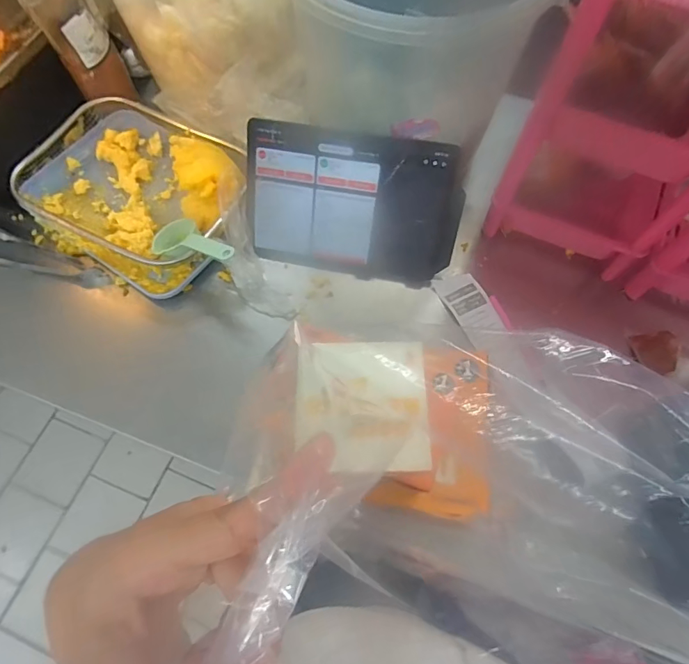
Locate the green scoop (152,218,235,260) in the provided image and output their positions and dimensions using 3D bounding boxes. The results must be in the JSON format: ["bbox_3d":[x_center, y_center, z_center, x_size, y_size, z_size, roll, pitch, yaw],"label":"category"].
[{"bbox_3d":[-0.183,-0.111,0.537,0.123,0.021,0.055,17,66,31],"label":"green scoop"}]

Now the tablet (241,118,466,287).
[{"bbox_3d":[0.009,-0.152,0.547,0.258,0.173,0.013,11,30,7],"label":"tablet"}]

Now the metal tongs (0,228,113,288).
[{"bbox_3d":[-0.406,-0.095,0.575,0.211,0.019,0.056,16,67,7],"label":"metal tongs"}]

